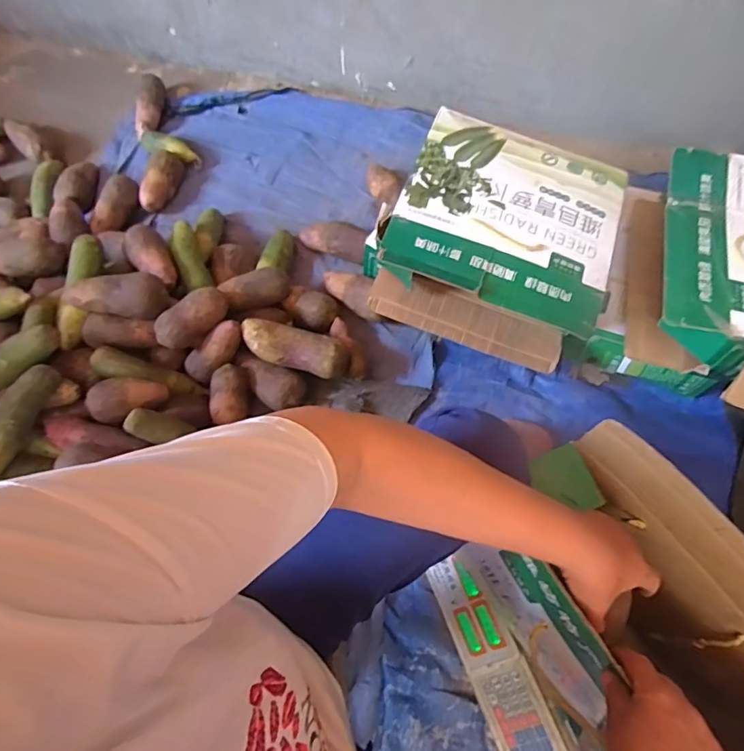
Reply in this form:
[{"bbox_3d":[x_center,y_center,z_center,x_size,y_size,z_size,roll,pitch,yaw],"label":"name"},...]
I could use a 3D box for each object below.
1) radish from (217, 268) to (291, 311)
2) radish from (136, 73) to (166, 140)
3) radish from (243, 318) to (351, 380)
[{"bbox_3d":[-0.222,-0.164,0.940,0.131,0.065,0.067,-23,65,-38],"label":"radish"},{"bbox_3d":[-0.555,-0.664,1.236,0.059,0.062,0.153,14,91,6],"label":"radish"},{"bbox_3d":[-0.138,-0.051,0.891,0.197,0.056,0.076,18,65,-10],"label":"radish"}]

